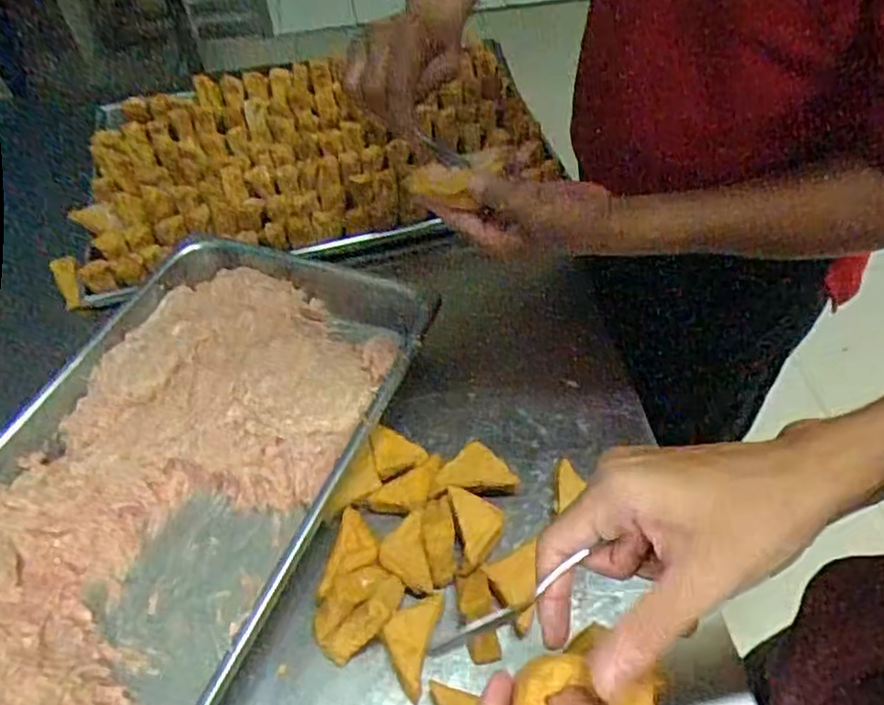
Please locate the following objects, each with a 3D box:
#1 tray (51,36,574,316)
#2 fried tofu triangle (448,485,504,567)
[{"bbox_3d":[-0.177,-0.287,0.963,0.611,0.045,0.411,-10,51,-4],"label":"tray"},{"bbox_3d":[0.034,0.156,0.624,0.039,0.029,0.072,-11,52,-5],"label":"fried tofu triangle"}]

